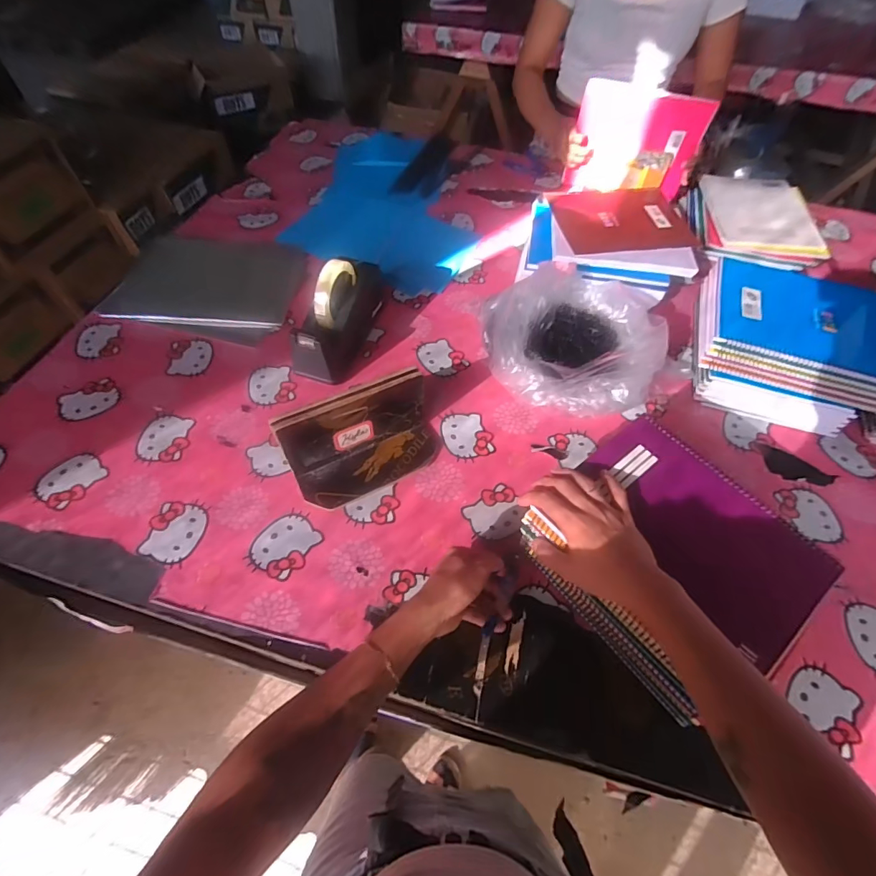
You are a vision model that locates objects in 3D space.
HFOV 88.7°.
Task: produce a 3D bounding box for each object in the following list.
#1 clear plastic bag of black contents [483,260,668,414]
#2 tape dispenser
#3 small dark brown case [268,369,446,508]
[{"bbox_3d":[0.224,-0.161,0.723,0.283,0.090,0.271,1,57,-2],"label":"clear plastic bag of black contents"},{"bbox_3d":[-0.153,-0.198,0.709,0.076,0.121,0.210,18,58,10],"label":"tape dispenser"},{"bbox_3d":[-0.091,0.003,0.582,0.199,0.117,0.085,-25,61,-17],"label":"small dark brown case"}]

